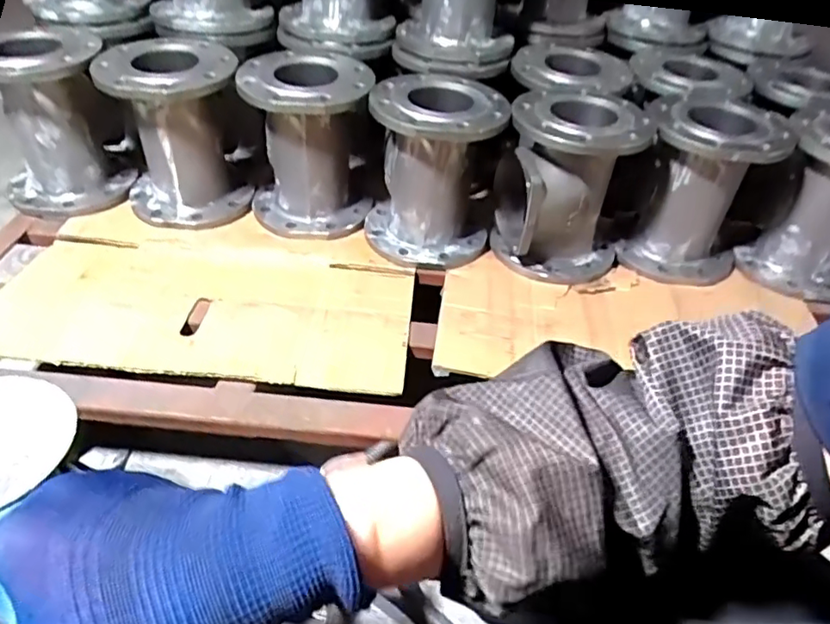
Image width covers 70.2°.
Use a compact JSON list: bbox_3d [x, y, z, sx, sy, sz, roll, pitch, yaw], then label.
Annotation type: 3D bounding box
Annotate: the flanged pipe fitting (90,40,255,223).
[{"bbox_3d":[-0.408,-0.305,1.025,0.214,0.268,0.226,-19,46,-26],"label":"flanged pipe fitting"}]

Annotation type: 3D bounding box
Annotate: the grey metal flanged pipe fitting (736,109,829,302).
[{"bbox_3d":[0.642,-0.151,0.937,0.195,0.258,0.206,33,47,29],"label":"grey metal flanged pipe fitting"}]

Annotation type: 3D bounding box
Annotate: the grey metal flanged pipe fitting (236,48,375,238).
[{"bbox_3d":[-0.182,-0.278,1.041,0.217,0.275,0.252,-5,41,-12],"label":"grey metal flanged pipe fitting"}]

